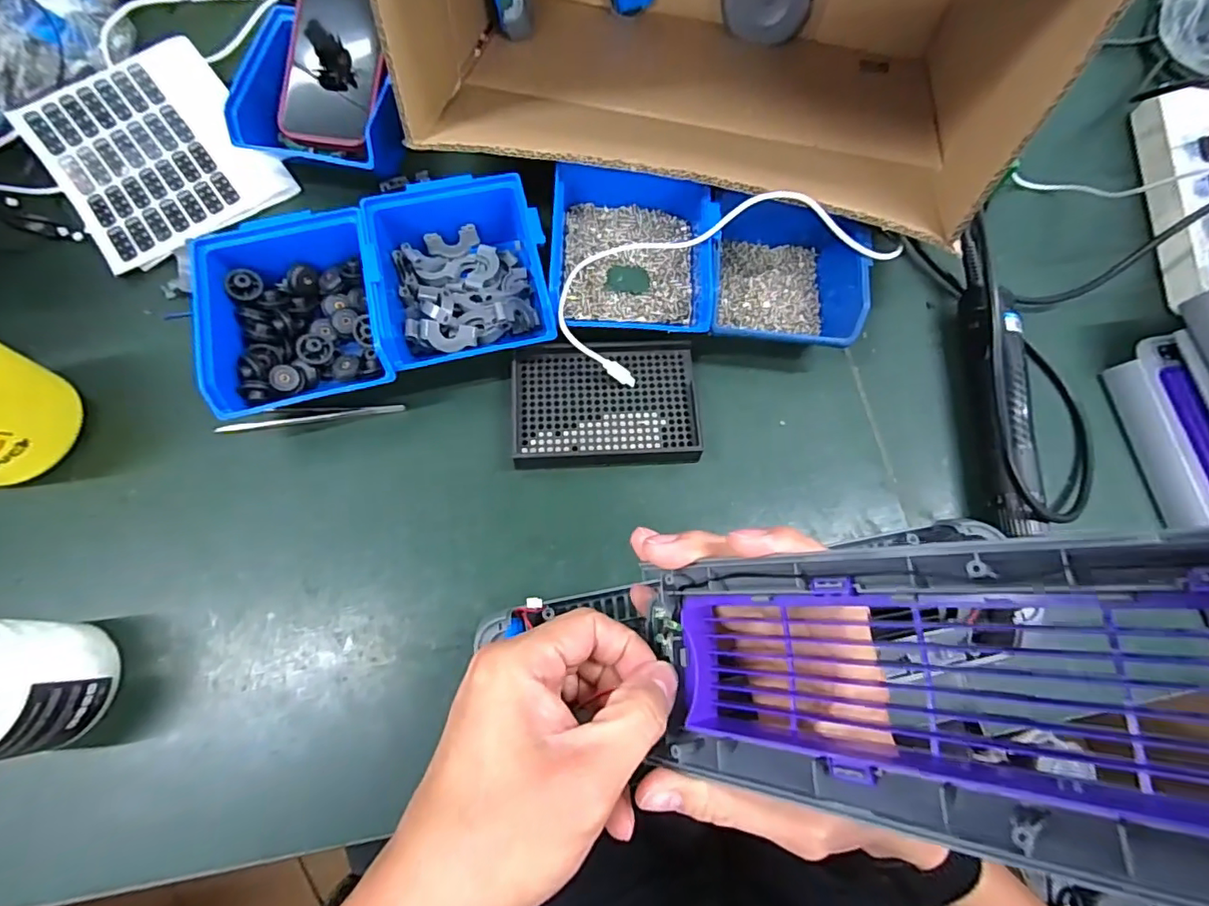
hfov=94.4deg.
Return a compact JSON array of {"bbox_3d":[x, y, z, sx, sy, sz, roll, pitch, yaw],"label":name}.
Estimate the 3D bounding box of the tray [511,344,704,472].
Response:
[{"bbox_3d":[0.001,-0.037,0.411,0.132,0.011,0.092,-3,76,-2],"label":"tray"}]

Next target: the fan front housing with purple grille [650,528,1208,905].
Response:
[{"bbox_3d":[0.121,0.071,0.163,0.033,0.260,0.088,9,71,-42],"label":"fan front housing with purple grille"}]

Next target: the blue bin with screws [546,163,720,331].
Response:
[{"bbox_3d":[0.021,-0.152,0.419,0.115,0.054,0.127,2,76,0],"label":"blue bin with screws"}]

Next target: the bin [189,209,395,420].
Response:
[{"bbox_3d":[-0.215,-0.104,0.402,0.117,0.060,0.150,-15,75,-4],"label":"bin"}]

